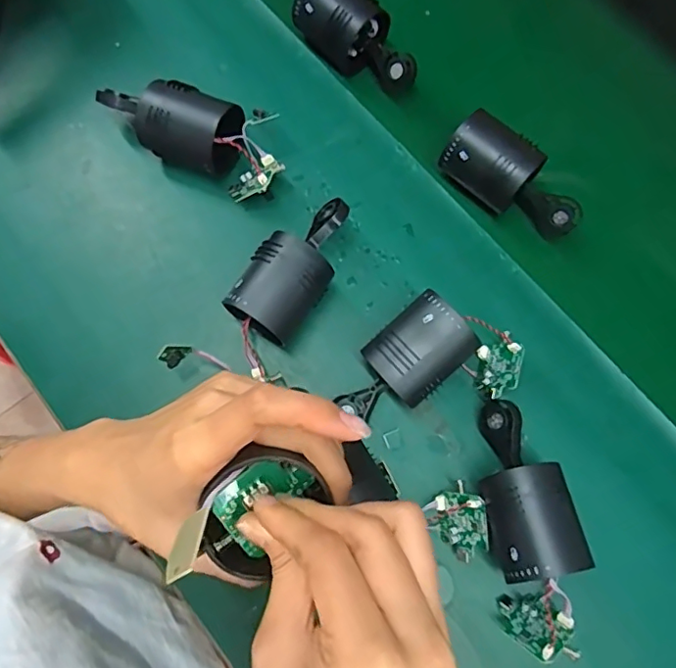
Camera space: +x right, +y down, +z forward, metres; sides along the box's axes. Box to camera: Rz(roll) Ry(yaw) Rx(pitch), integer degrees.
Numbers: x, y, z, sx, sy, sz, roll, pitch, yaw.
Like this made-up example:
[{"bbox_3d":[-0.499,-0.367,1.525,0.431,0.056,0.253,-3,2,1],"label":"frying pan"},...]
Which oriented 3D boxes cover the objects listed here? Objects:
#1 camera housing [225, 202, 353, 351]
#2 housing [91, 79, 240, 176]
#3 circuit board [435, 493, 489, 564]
[{"bbox_3d":[-0.029,-0.048,0.404,0.050,0.055,0.113,35,79,8],"label":"camera housing"},{"bbox_3d":[-0.131,-0.159,0.430,0.114,0.056,0.049,16,77,4],"label":"housing"},{"bbox_3d":[0.084,0.129,0.371,0.035,0.012,0.044,-17,79,38],"label":"circuit board"}]

